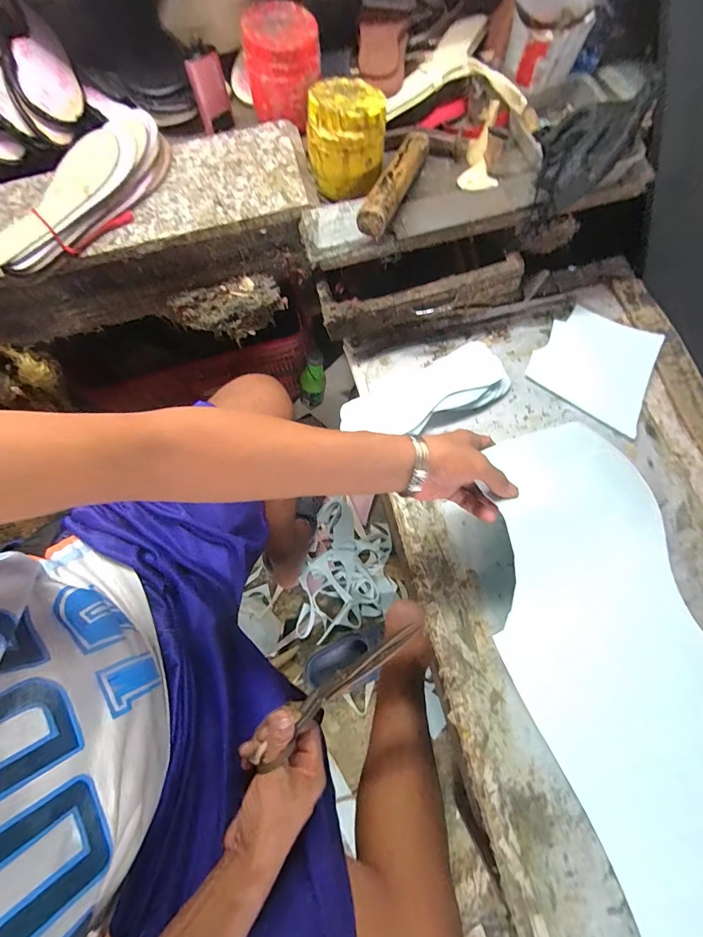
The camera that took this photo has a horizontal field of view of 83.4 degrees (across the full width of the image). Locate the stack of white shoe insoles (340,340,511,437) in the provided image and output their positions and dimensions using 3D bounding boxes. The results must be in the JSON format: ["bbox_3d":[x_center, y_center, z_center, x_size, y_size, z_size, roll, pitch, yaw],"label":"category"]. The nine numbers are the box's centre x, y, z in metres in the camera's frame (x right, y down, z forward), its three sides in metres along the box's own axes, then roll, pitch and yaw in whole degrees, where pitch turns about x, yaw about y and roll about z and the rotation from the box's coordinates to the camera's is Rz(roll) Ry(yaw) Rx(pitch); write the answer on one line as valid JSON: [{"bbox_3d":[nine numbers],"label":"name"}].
[{"bbox_3d":[0.114,-0.108,0.595,0.254,0.033,0.097,-27,73,-8],"label":"stack of white shoe insoles"}]

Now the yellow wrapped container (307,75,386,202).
[{"bbox_3d":[-0.008,-0.418,0.499,0.093,0.090,0.088,0,72,1],"label":"yellow wrapped container"}]

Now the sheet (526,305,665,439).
[{"bbox_3d":[0.384,-0.165,0.621,0.171,0.013,0.173,29,74,10],"label":"sheet"}]

